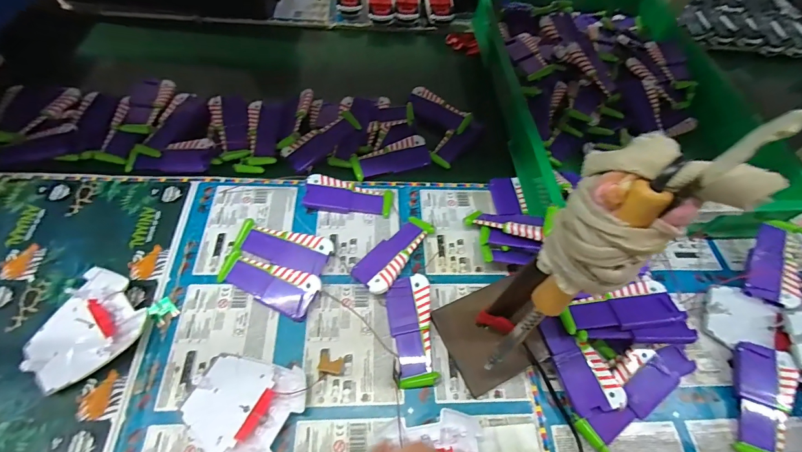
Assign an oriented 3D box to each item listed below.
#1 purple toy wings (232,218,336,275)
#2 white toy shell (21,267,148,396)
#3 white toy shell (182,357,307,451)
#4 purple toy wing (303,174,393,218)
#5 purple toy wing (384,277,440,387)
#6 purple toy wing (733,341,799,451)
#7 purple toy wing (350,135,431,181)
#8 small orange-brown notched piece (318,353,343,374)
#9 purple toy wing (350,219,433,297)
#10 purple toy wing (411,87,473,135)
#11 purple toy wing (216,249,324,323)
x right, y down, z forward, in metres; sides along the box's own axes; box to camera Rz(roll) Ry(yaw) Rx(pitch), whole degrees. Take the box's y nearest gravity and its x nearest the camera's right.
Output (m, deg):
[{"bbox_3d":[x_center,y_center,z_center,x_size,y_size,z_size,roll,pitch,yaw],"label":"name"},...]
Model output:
[{"bbox_3d":[-0.148,0.028,0.462,0.121,0.019,0.047,15,60,5],"label":"purple toy wings"},{"bbox_3d":[-0.337,0.111,0.391,0.106,0.028,0.093,-39,70,-23],"label":"white toy shell"},{"bbox_3d":[-0.155,0.179,0.364,0.102,0.026,0.099,26,62,10],"label":"white toy shell"},{"bbox_3d":[-0.073,-0.041,0.512,0.119,0.014,0.047,8,60,0],"label":"purple toy wing"},{"bbox_3d":[0.012,0.118,0.419,0.050,0.020,0.121,-2,60,-6],"label":"purple toy wing"},{"bbox_3d":[0.389,0.189,0.391,0.048,0.017,0.120,8,60,33],"label":"purple toy wing"},{"bbox_3d":[-0.015,-0.102,0.556,0.119,0.017,0.045,-19,63,-14],"label":"purple toy wing"},{"bbox_3d":[-0.077,0.151,0.402,0.025,0.004,0.018,14,60,4],"label":"small orange-brown notched piece"},{"bbox_3d":[-0.006,0.033,0.467,0.051,0.025,0.119,39,65,17],"label":"purple toy wing"},{"bbox_3d":[0.060,-0.192,0.615,0.116,0.015,0.048,36,89,19],"label":"purple toy wing"},{"bbox_3d":[-0.158,0.064,0.436,0.121,0.020,0.051,24,61,9],"label":"purple toy wing"}]

